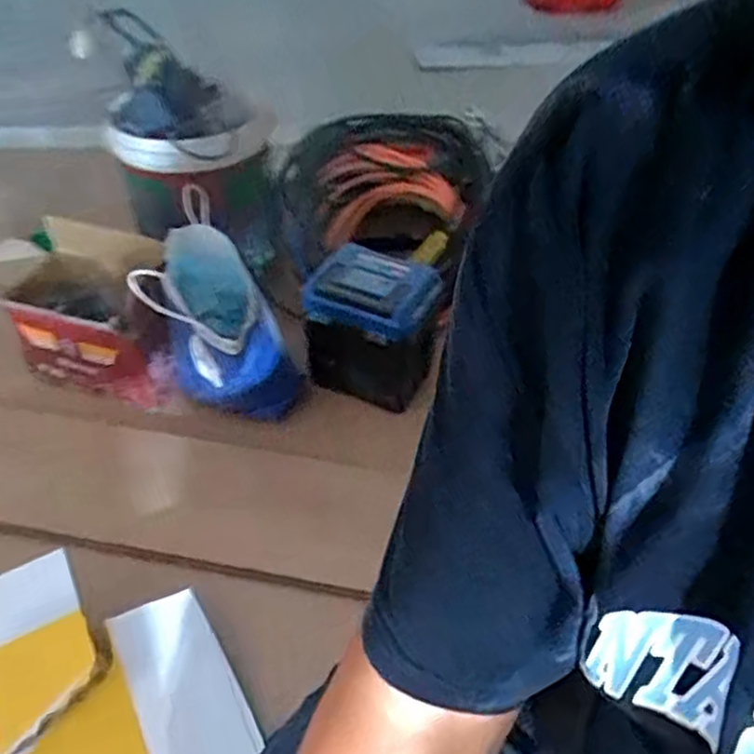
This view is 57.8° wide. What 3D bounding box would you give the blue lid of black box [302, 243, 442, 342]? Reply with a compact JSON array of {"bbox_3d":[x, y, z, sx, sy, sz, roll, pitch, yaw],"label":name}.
[{"bbox_3d":[-0.011,-0.131,1.067,0.181,0.054,0.186,28,48,27],"label":"blue lid of black box"}]

